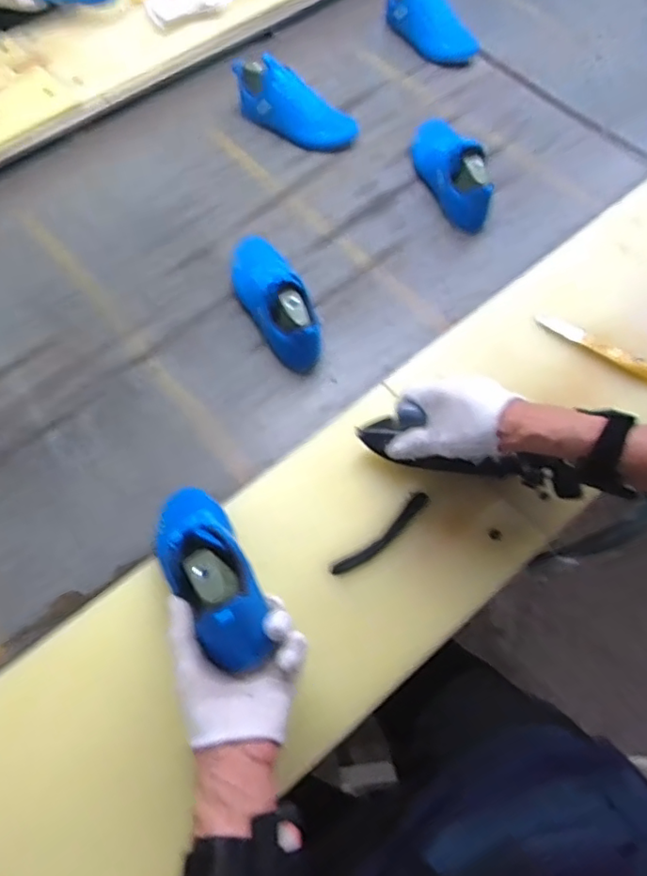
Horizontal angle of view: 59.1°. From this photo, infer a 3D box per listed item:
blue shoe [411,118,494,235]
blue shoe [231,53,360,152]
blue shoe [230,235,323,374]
[{"bbox_3d":[0.192,-0.439,0.888,0.077,0.090,0.241,-11,65,-4],"label":"blue shoe"},{"bbox_3d":[-0.061,-0.585,0.999,0.252,0.078,0.086,31,69,15],"label":"blue shoe"},{"bbox_3d":[-0.072,-0.204,0.782,0.078,0.087,0.239,-22,66,-8],"label":"blue shoe"}]

